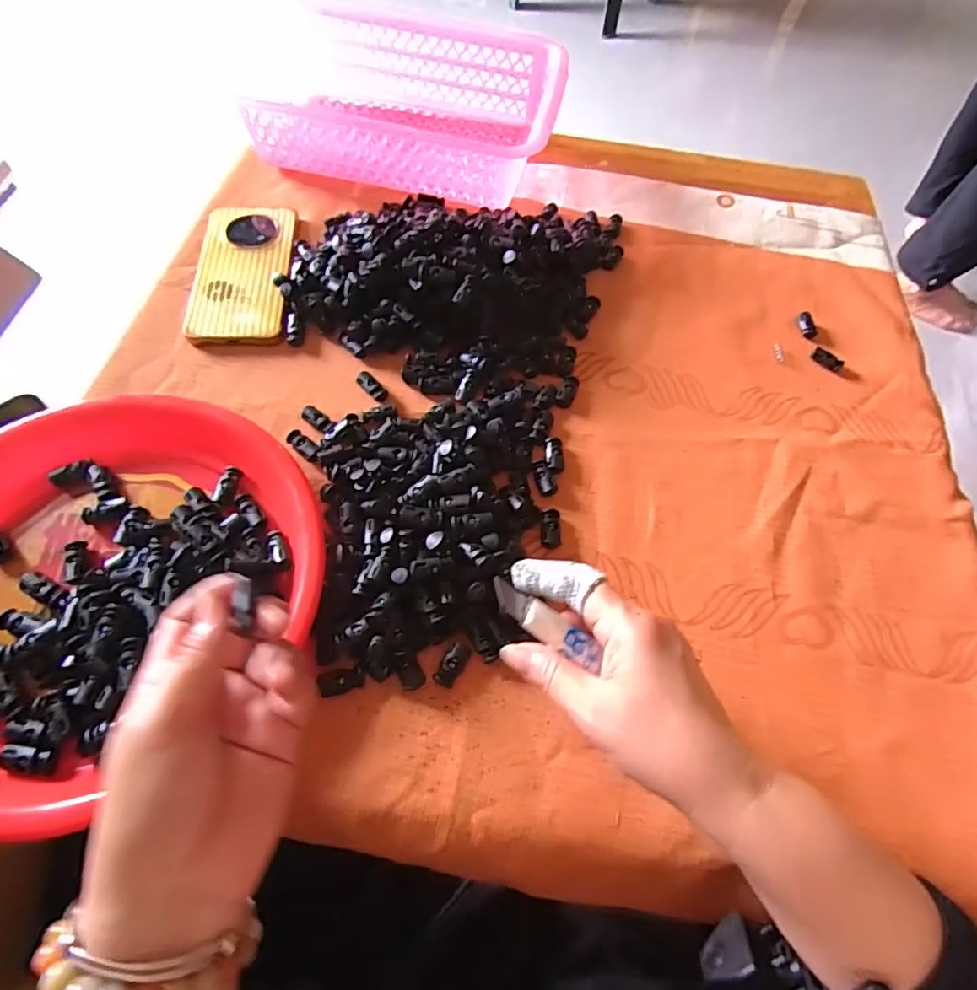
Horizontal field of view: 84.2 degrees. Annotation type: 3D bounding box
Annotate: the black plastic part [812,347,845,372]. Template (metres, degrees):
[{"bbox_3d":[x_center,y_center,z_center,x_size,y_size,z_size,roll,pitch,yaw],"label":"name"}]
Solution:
[{"bbox_3d":[0.298,-0.118,0.475,0.028,0.006,0.013,36,67,14],"label":"black plastic part"}]

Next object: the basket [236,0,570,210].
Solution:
[{"bbox_3d":[-0.066,-0.400,0.553,0.268,0.069,0.211,13,64,4],"label":"basket"}]

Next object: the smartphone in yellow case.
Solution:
[{"bbox_3d":[-0.213,-0.198,0.471,0.077,0.006,0.164,-4,64,-5],"label":"smartphone in yellow case"}]

